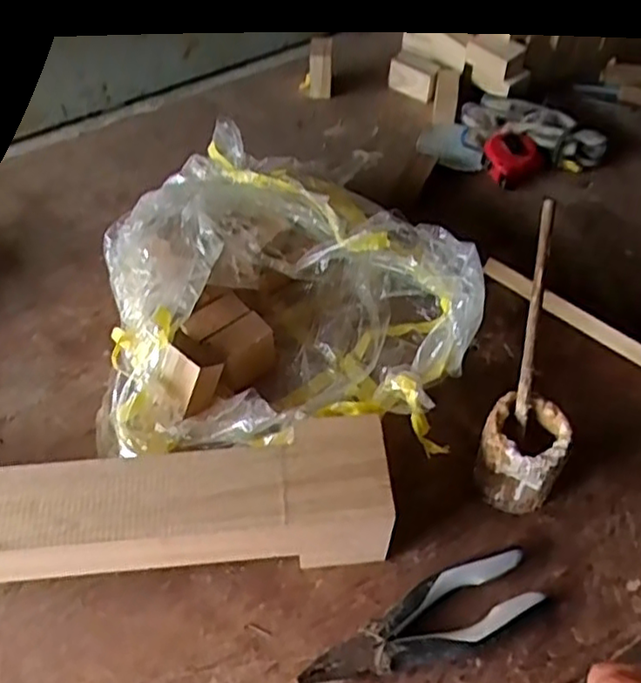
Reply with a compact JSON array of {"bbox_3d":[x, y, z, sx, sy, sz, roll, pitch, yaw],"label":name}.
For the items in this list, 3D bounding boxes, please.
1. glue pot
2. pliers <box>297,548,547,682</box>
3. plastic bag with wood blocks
[{"bbox_3d":[0.162,0.093,0.553,0.063,0.093,0.058,0,55,0],"label":"glue pot"},{"bbox_3d":[0.074,0.212,0.511,0.186,0.026,0.053,-15,56,-10],"label":"pliers"},{"bbox_3d":[-0.027,-0.050,0.648,0.325,0.136,0.321,1,55,1],"label":"plastic bag with wood blocks"}]

